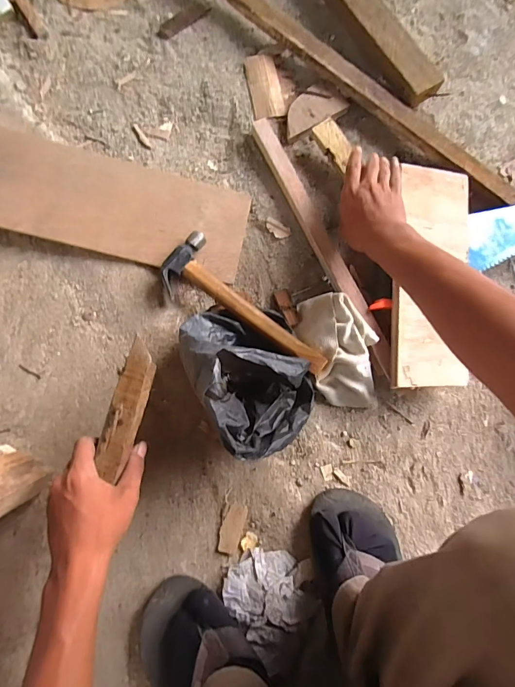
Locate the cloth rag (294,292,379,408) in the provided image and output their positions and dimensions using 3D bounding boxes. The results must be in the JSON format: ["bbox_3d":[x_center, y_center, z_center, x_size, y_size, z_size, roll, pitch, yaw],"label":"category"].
[{"bbox_3d":[0.114,0.012,0.531,0.100,0.046,0.167,-21,86,-9],"label":"cloth rag"}]

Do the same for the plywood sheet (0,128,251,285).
[{"bbox_3d":[-0.184,-0.184,0.524,0.335,0.011,0.130,12,85,-11],"label":"plywood sheet"}]

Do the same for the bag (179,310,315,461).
[{"bbox_3d":[-0.003,0.034,0.463,0.138,0.132,0.178,-18,86,-8],"label":"bag"}]

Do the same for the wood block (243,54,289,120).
[{"bbox_3d":[0.012,-0.395,0.595,0.050,0.010,0.099,-11,85,-8],"label":"wood block"}]

